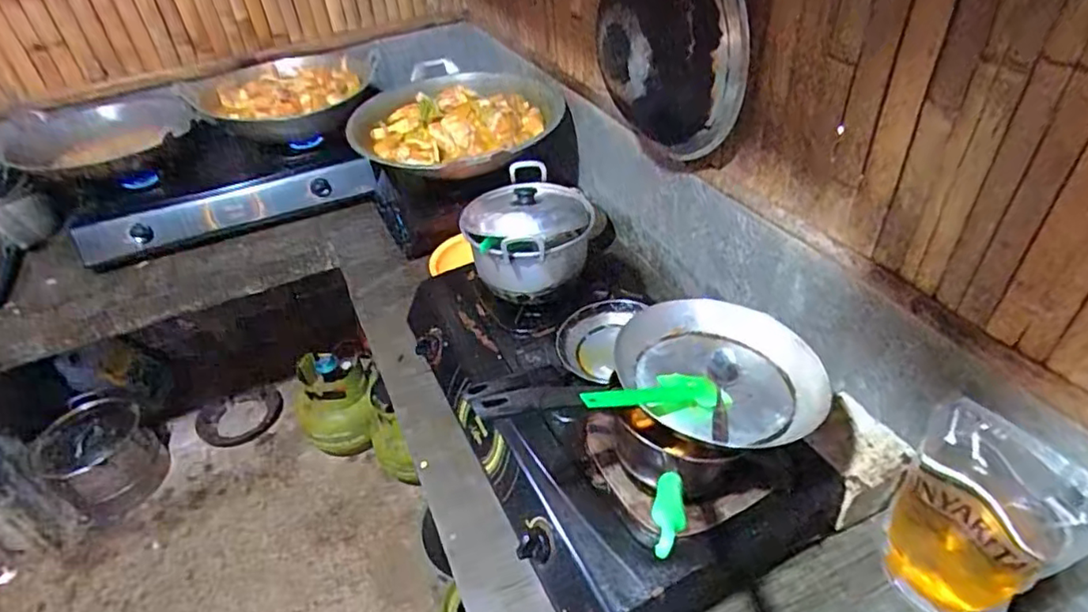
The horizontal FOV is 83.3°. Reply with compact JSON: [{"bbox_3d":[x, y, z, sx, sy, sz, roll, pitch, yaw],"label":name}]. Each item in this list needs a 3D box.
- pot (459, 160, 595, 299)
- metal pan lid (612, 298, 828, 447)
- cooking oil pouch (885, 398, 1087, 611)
[{"bbox_3d":[-0.024,-0.122,0.961,0.177,0.145,0.188,-4,39,3],"label":"pot"},{"bbox_3d":[0.208,0.081,0.733,0.208,0.058,0.221,-18,41,-14],"label":"metal pan lid"},{"bbox_3d":[0.465,0.241,0.663,0.076,0.269,0.162,-17,41,-13],"label":"cooking oil pouch"}]

